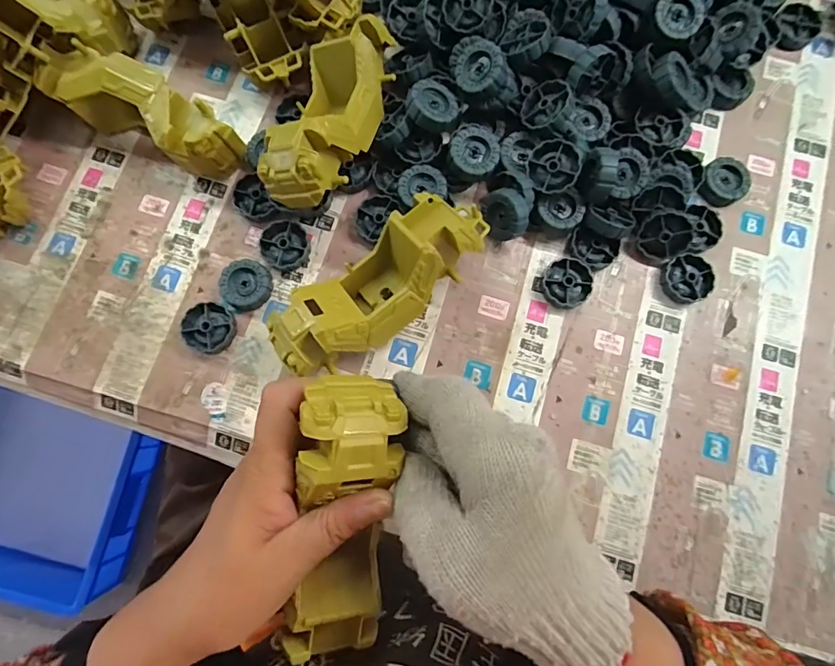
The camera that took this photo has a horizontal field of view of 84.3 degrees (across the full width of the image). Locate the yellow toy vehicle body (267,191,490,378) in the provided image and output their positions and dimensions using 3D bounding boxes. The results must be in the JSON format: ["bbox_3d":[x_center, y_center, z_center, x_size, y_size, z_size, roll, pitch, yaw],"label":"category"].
[{"bbox_3d":[-0.024,-0.033,0.335,0.168,0.067,0.060,-40,81,-8],"label":"yellow toy vehicle body"}]

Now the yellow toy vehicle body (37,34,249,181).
[{"bbox_3d":[-0.212,-0.171,0.367,0.153,0.059,0.049,27,80,5],"label":"yellow toy vehicle body"}]

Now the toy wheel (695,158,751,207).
[{"bbox_3d":[0.257,-0.127,0.387,0.042,0.014,0.044,0,79,0],"label":"toy wheel"}]

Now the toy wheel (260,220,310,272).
[{"bbox_3d":[-0.105,-0.069,0.368,0.037,0.013,0.040,0,79,0],"label":"toy wheel"}]

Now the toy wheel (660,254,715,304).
[{"bbox_3d":[0.215,-0.042,0.369,0.037,0.012,0.038,0,79,0],"label":"toy wheel"}]

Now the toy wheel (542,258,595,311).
[{"bbox_3d":[0.119,-0.039,0.367,0.038,0.013,0.041,0,79,0],"label":"toy wheel"}]

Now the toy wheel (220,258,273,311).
[{"bbox_3d":[-0.134,-0.038,0.362,0.039,0.013,0.037,0,79,0],"label":"toy wheel"}]

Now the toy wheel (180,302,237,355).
[{"bbox_3d":[-0.160,-0.004,0.356,0.039,0.012,0.036,0,79,0],"label":"toy wheel"}]

